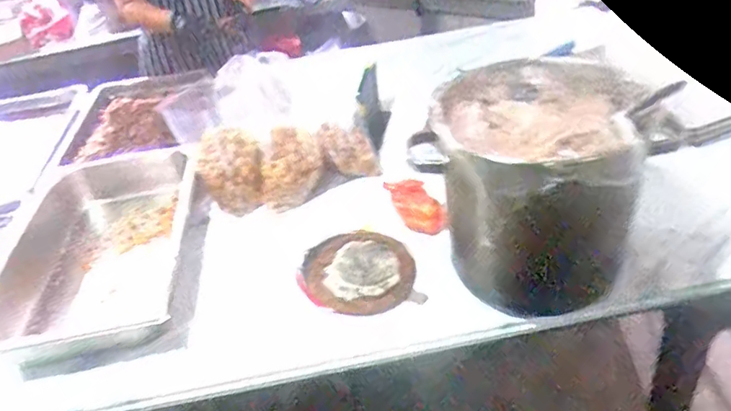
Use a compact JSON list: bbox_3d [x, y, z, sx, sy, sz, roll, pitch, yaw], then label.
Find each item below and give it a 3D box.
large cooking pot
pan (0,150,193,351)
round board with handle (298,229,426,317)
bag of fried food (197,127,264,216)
[{"bbox_3d":[0.259,-0.030,0.850,0.289,0.299,0.279,-2,37,2],"label":"large cooking pot"},{"bbox_3d":[-0.529,0.083,1.059,0.361,0.105,0.527,-9,37,-7],"label":"pan"},{"bbox_3d":[-0.016,0.112,0.955,0.187,0.036,0.184,-11,38,-10],"label":"round board with handle"},{"bbox_3d":[-0.277,-0.073,1.135,0.120,0.128,0.138,-14,38,-13],"label":"bag of fried food"}]

